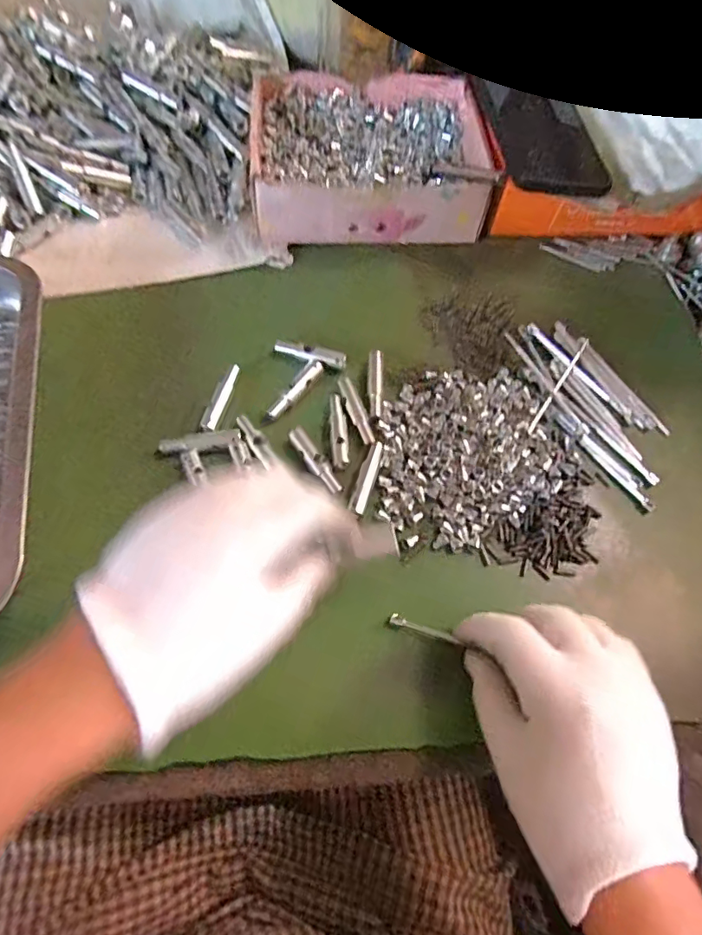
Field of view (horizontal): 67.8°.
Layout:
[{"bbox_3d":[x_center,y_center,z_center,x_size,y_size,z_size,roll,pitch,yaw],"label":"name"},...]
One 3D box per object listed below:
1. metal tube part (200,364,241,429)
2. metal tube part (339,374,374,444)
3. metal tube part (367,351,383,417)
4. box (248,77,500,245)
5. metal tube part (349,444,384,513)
[{"bbox_3d":[-0.086,-0.046,0.350,0.009,0.010,0.050,15,67,4],"label":"metal tube part"},{"bbox_3d":[0.003,-0.038,0.346,0.011,0.004,0.051,-20,69,-11],"label":"metal tube part"},{"bbox_3d":[0.016,-0.058,0.357,0.009,0.006,0.051,4,66,-1],"label":"metal tube part"},{"bbox_3d":[0.012,-0.250,0.416,0.178,0.050,0.151,-3,67,-4],"label":"box"},{"bbox_3d":[0.011,0.005,0.329,0.010,0.005,0.051,18,67,5],"label":"metal tube part"}]

